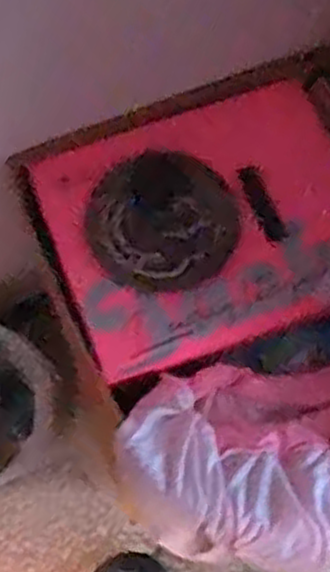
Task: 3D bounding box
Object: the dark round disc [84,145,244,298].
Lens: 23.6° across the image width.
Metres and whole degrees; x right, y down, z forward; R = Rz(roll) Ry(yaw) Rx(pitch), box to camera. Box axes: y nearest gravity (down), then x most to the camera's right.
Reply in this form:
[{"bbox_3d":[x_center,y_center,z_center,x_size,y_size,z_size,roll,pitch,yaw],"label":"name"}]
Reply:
[{"bbox_3d":[-0.002,-0.063,0.760,0.139,0.015,0.140,0,76,0],"label":"dark round disc"}]

